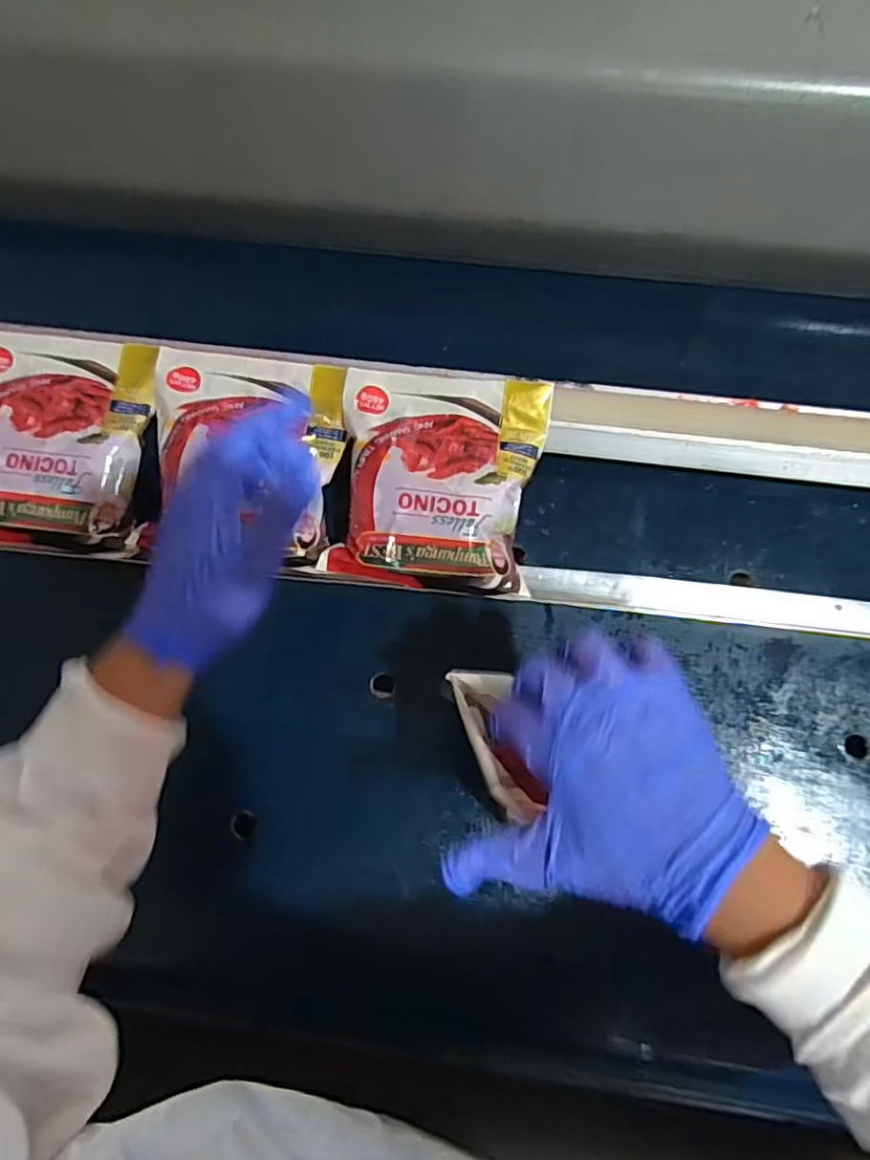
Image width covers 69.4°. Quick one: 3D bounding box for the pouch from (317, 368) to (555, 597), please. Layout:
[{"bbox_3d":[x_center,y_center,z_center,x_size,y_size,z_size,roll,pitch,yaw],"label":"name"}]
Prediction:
[{"bbox_3d":[0.002,-0.071,0.441,0.141,0.029,0.152,7,79,2],"label":"pouch"}]

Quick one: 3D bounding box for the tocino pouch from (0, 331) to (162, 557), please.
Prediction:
[{"bbox_3d":[-0.281,-0.107,0.466,0.145,0.047,0.161,6,70,3],"label":"tocino pouch"}]

